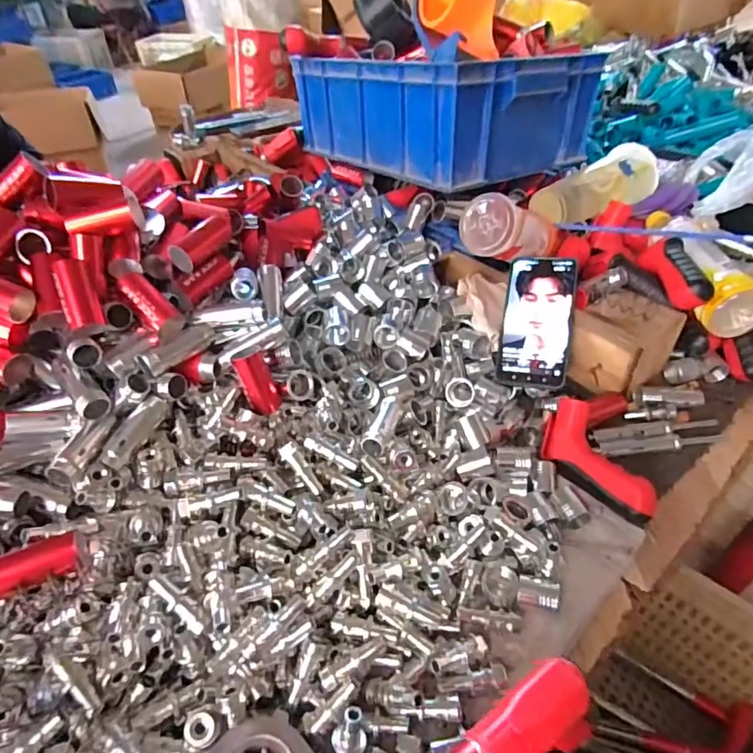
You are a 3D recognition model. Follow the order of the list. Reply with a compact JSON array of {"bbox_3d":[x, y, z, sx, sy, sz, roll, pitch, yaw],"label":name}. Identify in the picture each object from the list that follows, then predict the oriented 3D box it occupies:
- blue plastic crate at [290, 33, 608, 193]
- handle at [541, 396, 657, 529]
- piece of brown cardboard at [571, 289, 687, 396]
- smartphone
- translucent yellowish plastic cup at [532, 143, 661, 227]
[{"bbox_3d":[0.085,-0.426,0.777,0.265,0.153,0.390,-29,50,-26],"label":"blue plastic crate"},{"bbox_3d":[0.213,0.081,0.502,0.056,0.035,0.133,-19,46,-18],"label":"handle"},{"bbox_3d":[0.286,-0.043,0.599,0.106,0.081,0.089,-31,50,-27],"label":"piece of brown cardboard"},{"bbox_3d":[0.183,-0.066,0.579,0.074,0.008,0.157,5,74,21],"label":"smartphone"},{"bbox_3d":[0.297,-0.261,0.700,0.194,0.061,0.070,-26,48,-23],"label":"translucent yellowish plastic cup"}]

